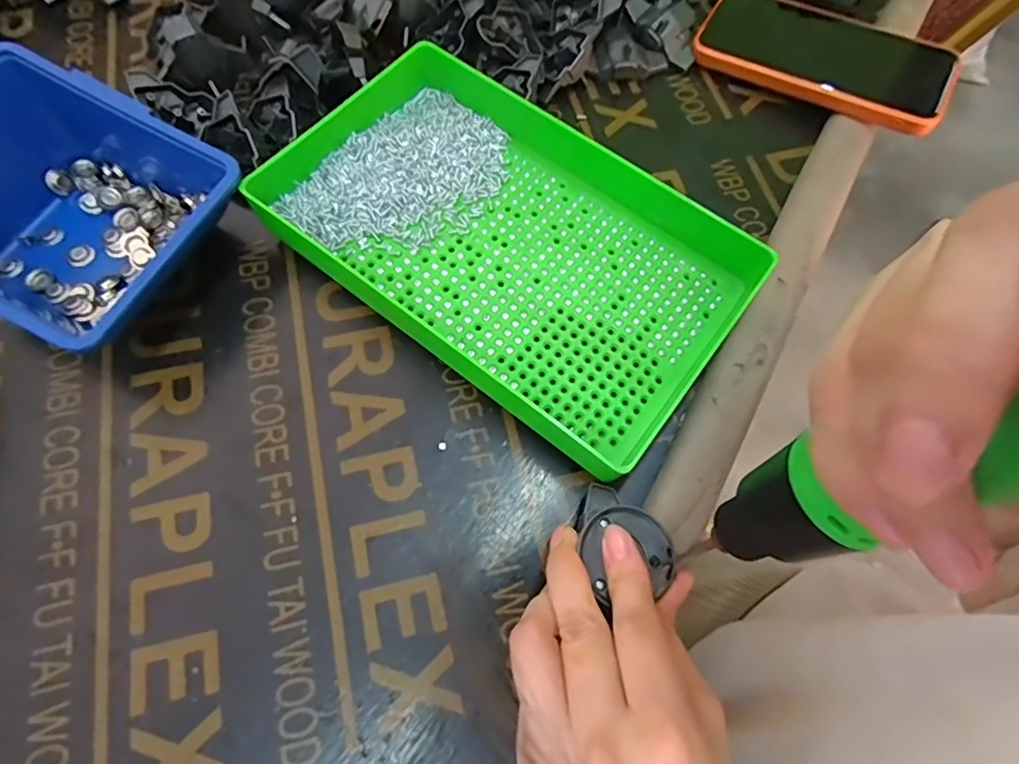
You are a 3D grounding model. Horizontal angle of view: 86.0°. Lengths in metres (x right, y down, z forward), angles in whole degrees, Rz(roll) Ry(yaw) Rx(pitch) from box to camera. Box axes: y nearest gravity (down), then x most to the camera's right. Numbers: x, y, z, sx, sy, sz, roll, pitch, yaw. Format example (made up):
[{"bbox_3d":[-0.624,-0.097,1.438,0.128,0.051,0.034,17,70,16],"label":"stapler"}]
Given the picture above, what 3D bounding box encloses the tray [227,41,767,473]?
[{"bbox_3d":[-0.006,-0.080,0.299,0.256,0.033,0.145,36,70,11],"label":"tray"}]

